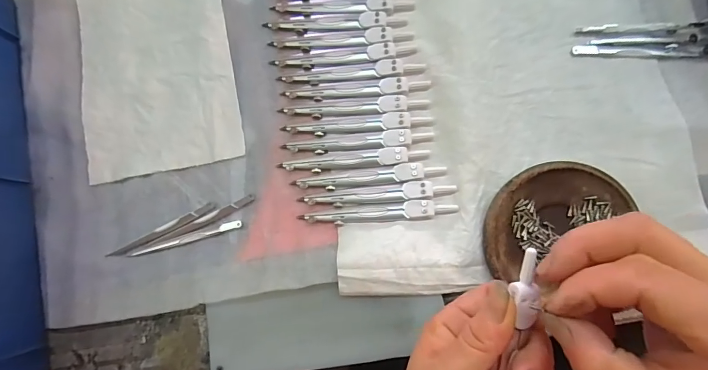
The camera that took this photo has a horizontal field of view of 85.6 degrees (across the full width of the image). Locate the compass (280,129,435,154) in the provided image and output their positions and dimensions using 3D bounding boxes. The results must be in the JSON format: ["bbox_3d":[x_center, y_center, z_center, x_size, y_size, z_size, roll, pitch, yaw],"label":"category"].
[{"bbox_3d":[0.003,-0.037,0.327,0.126,0.005,0.014,-4,83,6],"label":"compass"}]

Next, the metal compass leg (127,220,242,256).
[{"bbox_3d":[-0.150,0.049,0.337,0.107,0.004,0.007,-17,82,5],"label":"metal compass leg"}]

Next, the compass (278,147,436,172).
[{"bbox_3d":[0.000,-0.021,0.326,0.127,0.004,0.013,-5,83,6],"label":"compass"}]

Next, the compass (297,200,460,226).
[{"bbox_3d":[0.018,0.024,0.315,0.128,0.010,0.015,-5,83,6],"label":"compass"}]

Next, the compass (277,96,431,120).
[{"bbox_3d":[-0.001,-0.067,0.331,0.128,0.005,0.014,-3,84,6],"label":"compass"}]

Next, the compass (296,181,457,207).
[{"bbox_3d":[0.018,0.008,0.318,0.127,0.009,0.014,-5,83,6],"label":"compass"}]

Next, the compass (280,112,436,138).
[{"bbox_3d":[0.002,-0.052,0.329,0.128,0.006,0.013,-4,83,6],"label":"compass"}]

